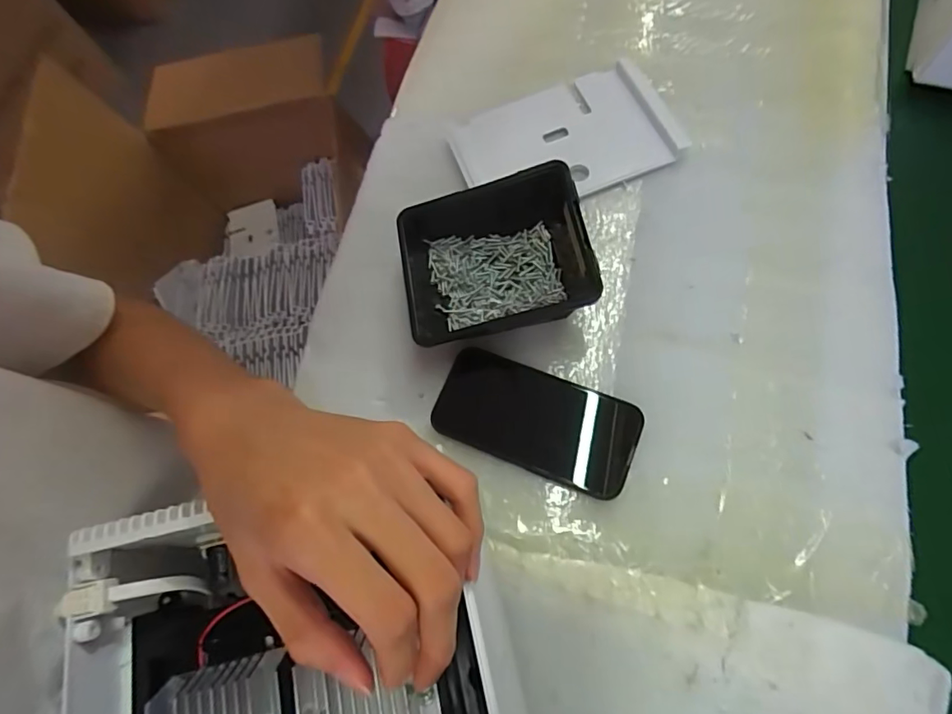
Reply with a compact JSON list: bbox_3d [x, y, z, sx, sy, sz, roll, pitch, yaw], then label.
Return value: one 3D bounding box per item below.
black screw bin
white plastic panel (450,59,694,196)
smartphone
[{"bbox_3d":[0.014,-0.073,0.405,0.143,0.059,0.125,-12,68,4],"label":"black screw bin"},{"bbox_3d":[0.079,-0.201,0.478,0.191,0.021,0.130,-19,71,-5],"label":"white plastic panel"},{"bbox_3d":[0.043,0.046,0.387,0.151,0.013,0.072,20,73,13],"label":"smartphone"}]

